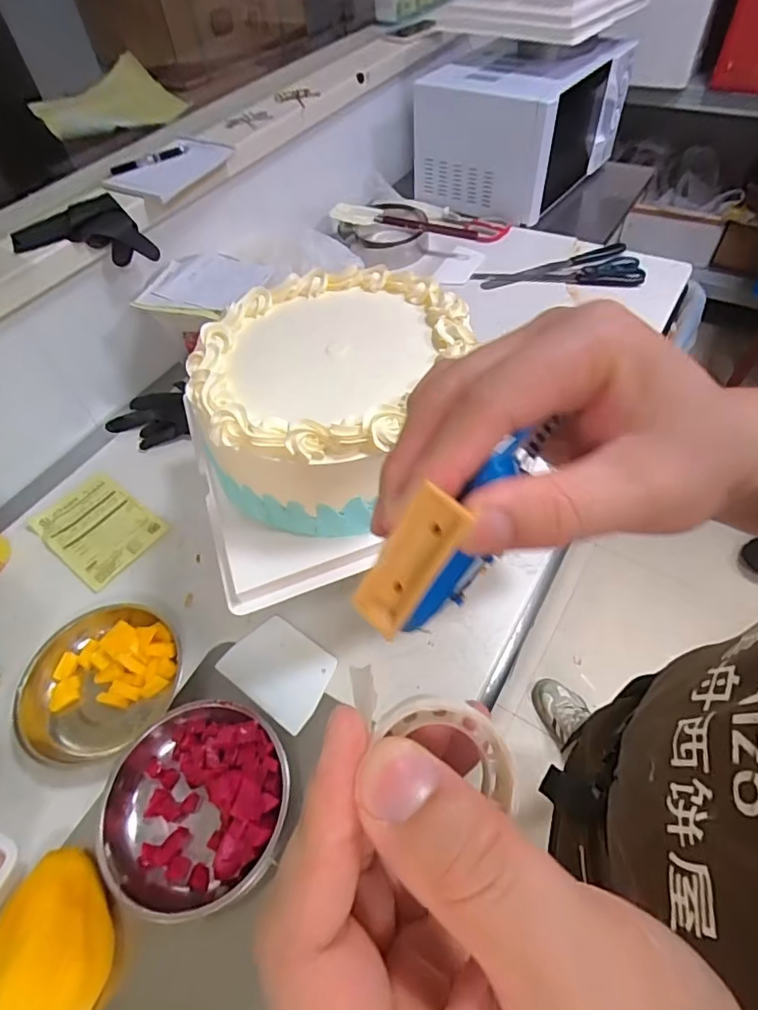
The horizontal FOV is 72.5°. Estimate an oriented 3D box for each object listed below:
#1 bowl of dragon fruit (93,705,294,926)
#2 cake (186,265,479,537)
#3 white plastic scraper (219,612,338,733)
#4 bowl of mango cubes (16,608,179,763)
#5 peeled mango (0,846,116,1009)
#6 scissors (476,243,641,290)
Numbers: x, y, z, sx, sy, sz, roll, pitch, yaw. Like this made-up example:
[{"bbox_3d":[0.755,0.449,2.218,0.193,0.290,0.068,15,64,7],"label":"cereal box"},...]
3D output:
[{"bbox_3d":[-0.191,0.298,0.525,0.180,0.051,0.180,-2,54,3],"label":"bowl of dragon fruit"},{"bbox_3d":[-0.054,-0.128,0.579,0.284,0.119,0.304,22,59,20],"label":"cake"},{"bbox_3d":[-0.119,0.195,0.619,0.129,0.004,0.092,30,65,22],"label":"white plastic scraper"},{"bbox_3d":[-0.329,0.207,0.612,0.186,0.046,0.161,-38,60,-21],"label":"bowl of mango cubes"},{"bbox_3d":[-0.297,0.394,0.466,0.094,0.071,0.143,-22,55,-11],"label":"peeled mango"},{"bbox_3d":[0.368,-0.477,1.063,0.322,0.027,0.110,-7,54,0],"label":"scissors"}]

